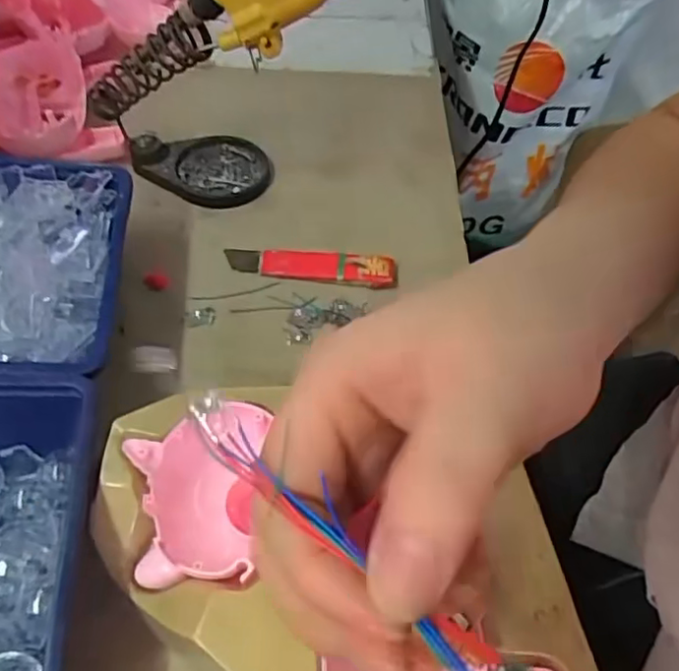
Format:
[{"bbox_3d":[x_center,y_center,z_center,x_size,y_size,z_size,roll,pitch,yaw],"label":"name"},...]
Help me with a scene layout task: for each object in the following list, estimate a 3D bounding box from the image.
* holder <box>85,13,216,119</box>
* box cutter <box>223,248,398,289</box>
[{"bbox_3d":[-0.124,-0.168,0.389,0.099,0.027,0.028,-18,40,31],"label":"holder"},{"bbox_3d":[-0.018,-0.043,0.387,0.106,0.006,0.022,5,65,5],"label":"box cutter"}]

